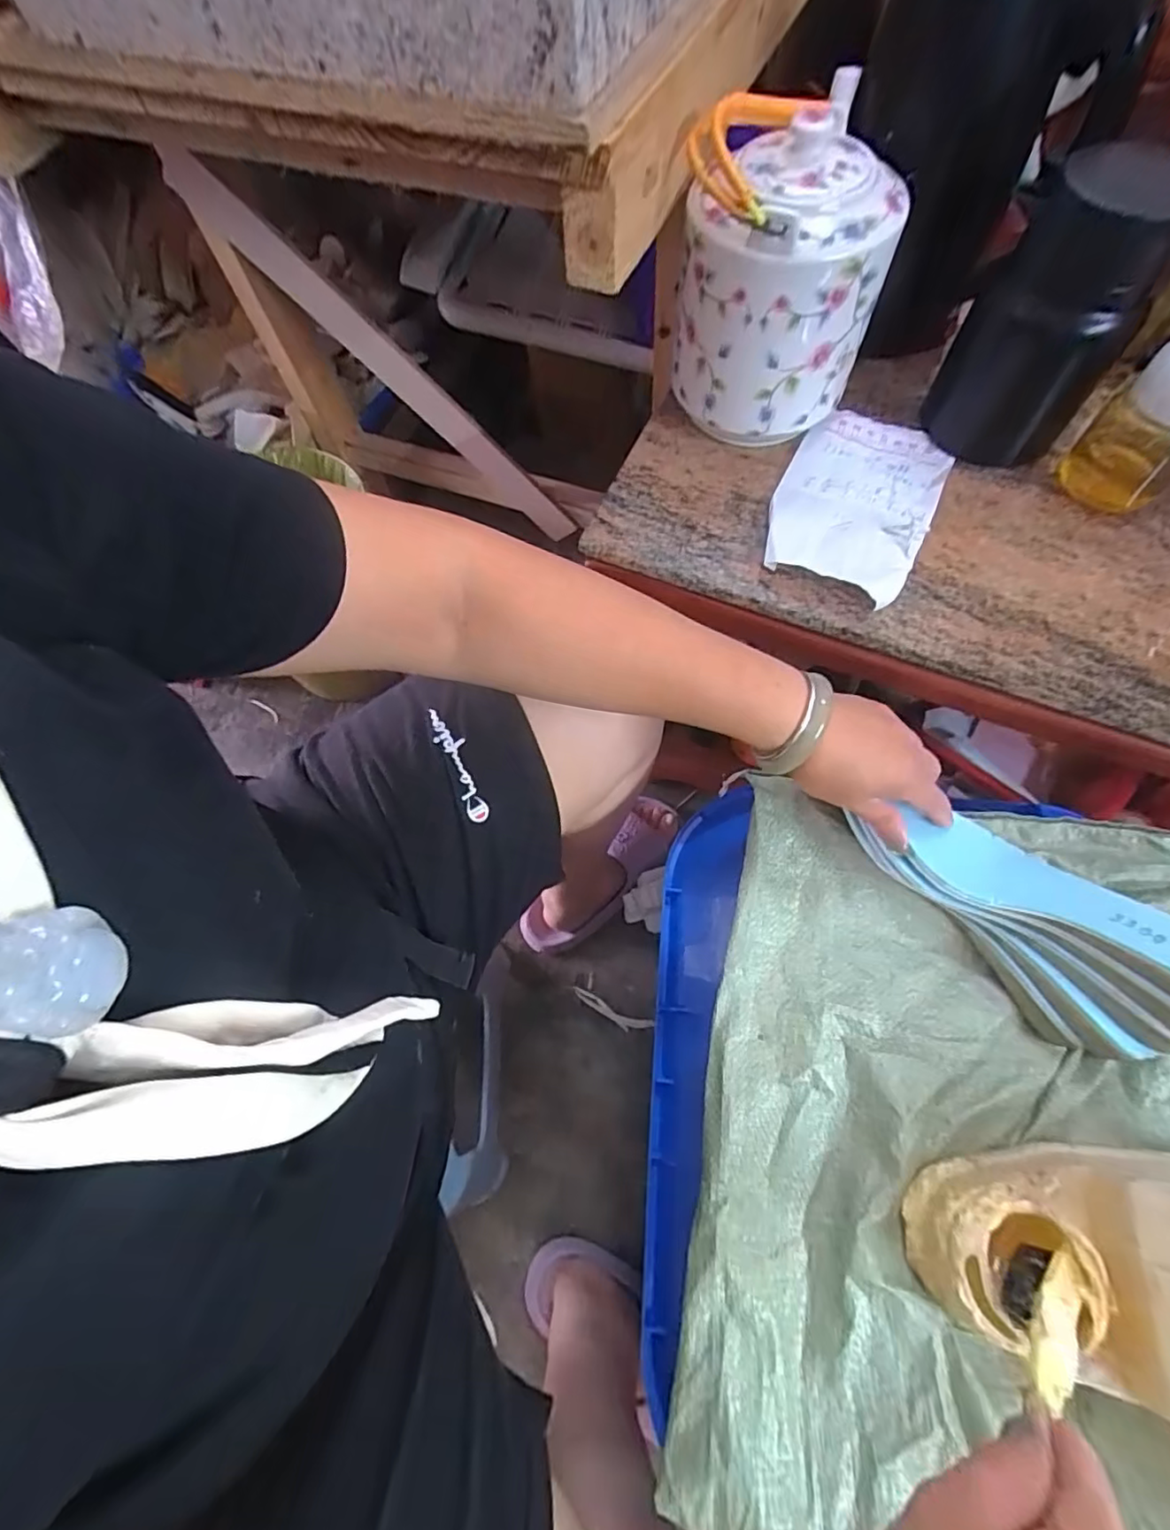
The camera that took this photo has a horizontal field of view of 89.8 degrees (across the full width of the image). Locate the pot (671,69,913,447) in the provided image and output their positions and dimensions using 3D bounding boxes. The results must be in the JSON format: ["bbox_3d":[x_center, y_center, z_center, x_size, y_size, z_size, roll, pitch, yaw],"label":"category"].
[{"bbox_3d":[0.148,-0.371,0.465,0.145,0.180,0.144,1,67,4],"label":"pot"}]

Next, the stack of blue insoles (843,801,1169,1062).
[{"bbox_3d":[0.298,0.102,0.394,0.215,0.080,0.088,35,72,30],"label":"stack of blue insoles"}]

